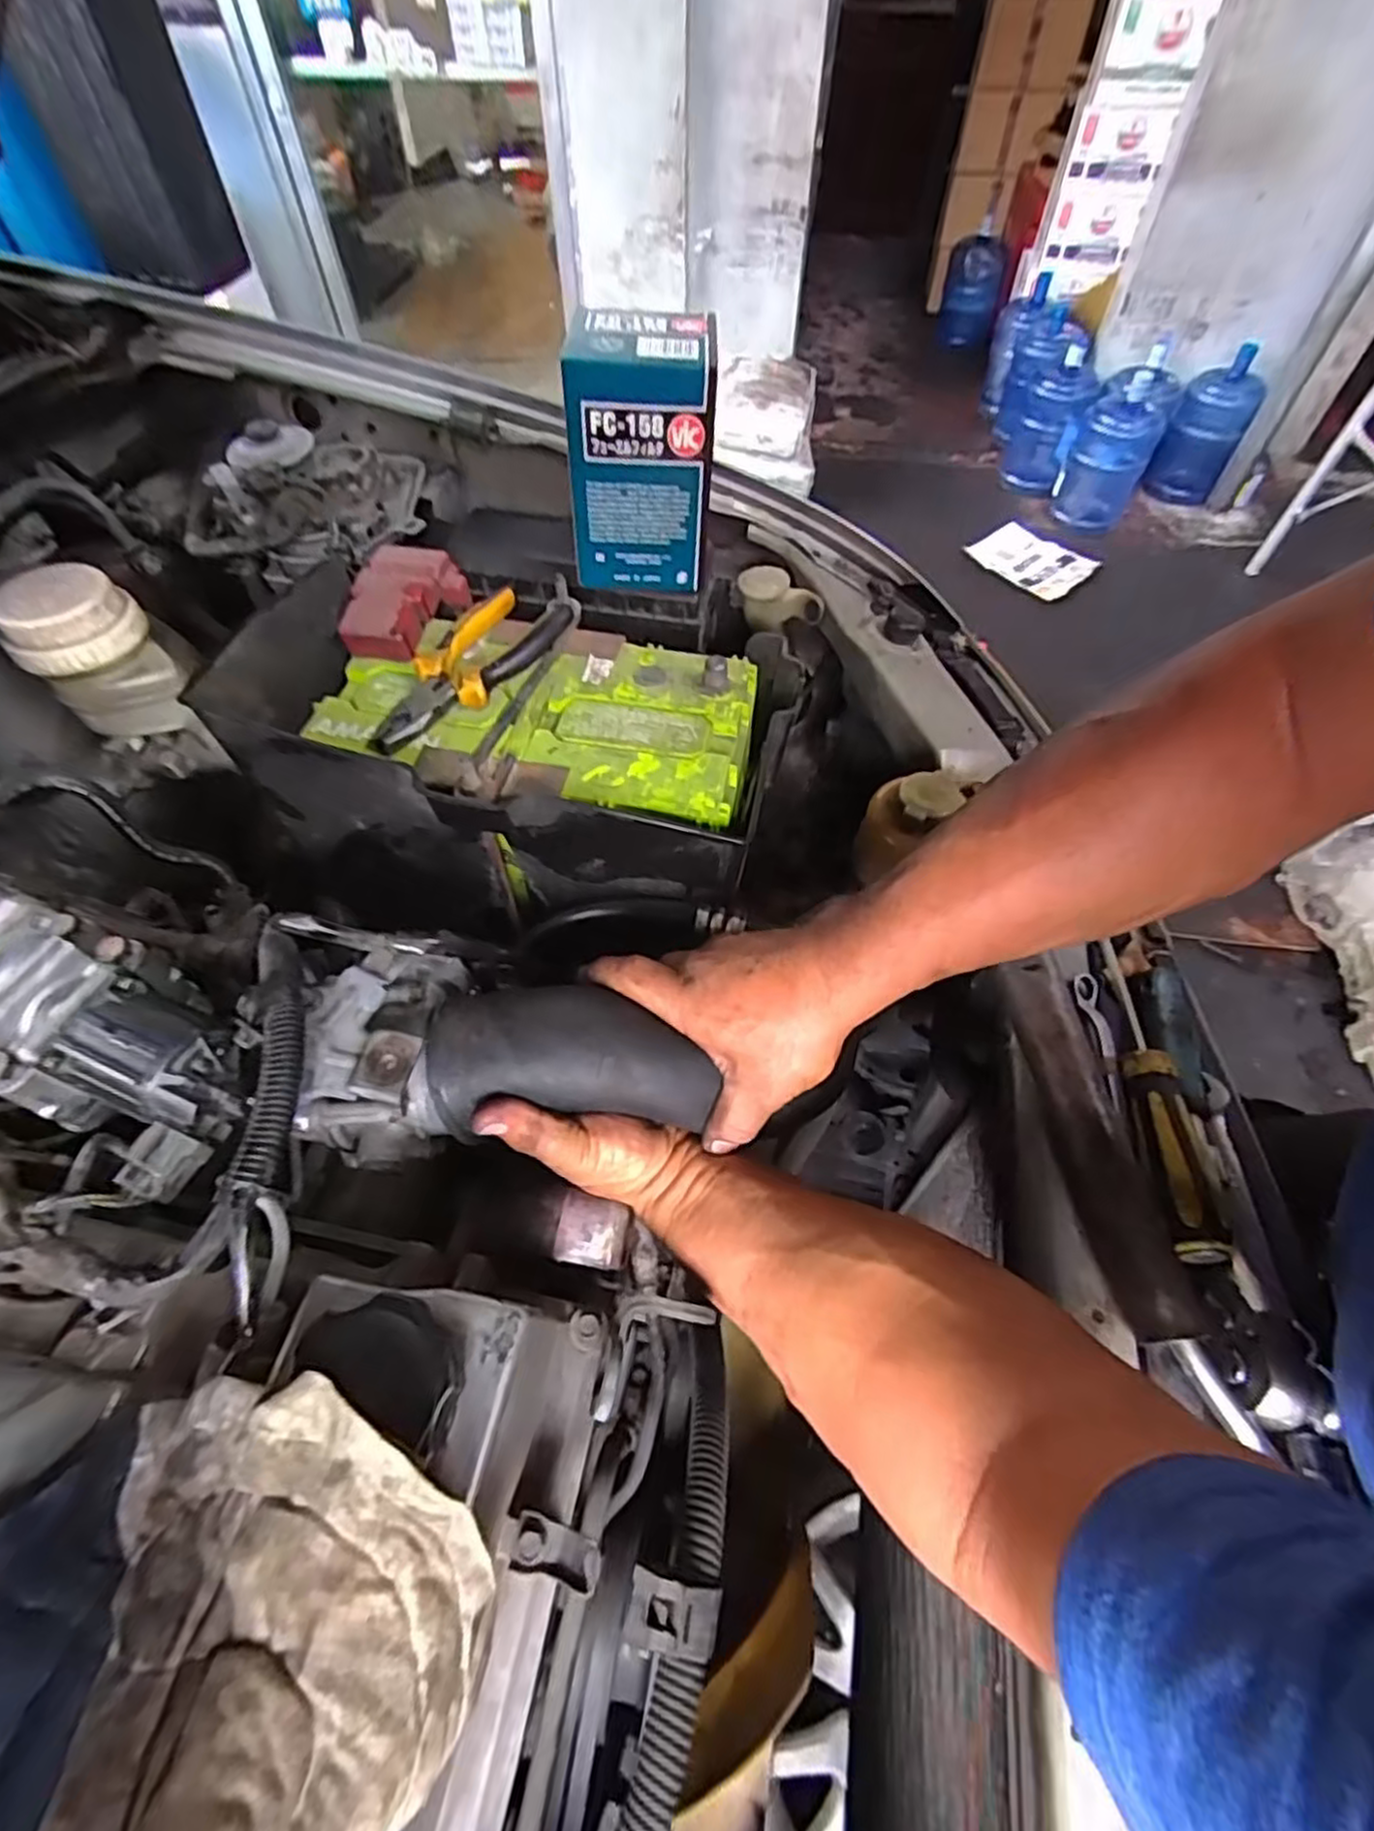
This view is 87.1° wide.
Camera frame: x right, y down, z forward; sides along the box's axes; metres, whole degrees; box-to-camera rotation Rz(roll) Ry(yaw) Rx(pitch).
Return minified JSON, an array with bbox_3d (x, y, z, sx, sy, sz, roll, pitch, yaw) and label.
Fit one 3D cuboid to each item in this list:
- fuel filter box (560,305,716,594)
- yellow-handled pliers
[{"bbox_3d":[-0.032,-0.342,0.540,0.100,0.154,0.091,2,56,0],"label":"fuel filter box"},{"bbox_3d":[-0.151,-0.170,0.503,0.058,0.026,0.173,25,59,15],"label":"yellow-handled pliers"}]

